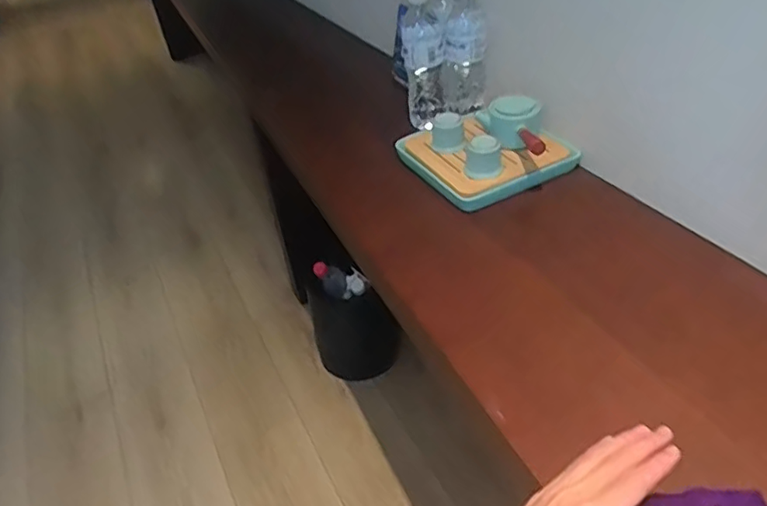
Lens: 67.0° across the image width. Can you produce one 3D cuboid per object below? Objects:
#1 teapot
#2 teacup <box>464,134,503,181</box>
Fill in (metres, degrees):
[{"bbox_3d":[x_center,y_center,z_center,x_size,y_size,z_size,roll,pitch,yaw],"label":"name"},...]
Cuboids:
[{"bbox_3d":[0.184,-0.166,0.824,0.084,0.063,0.125,-3,39,6],"label":"teapot"},{"bbox_3d":[0.139,-0.132,0.806,0.048,0.046,0.043,5,41,15],"label":"teacup"}]

